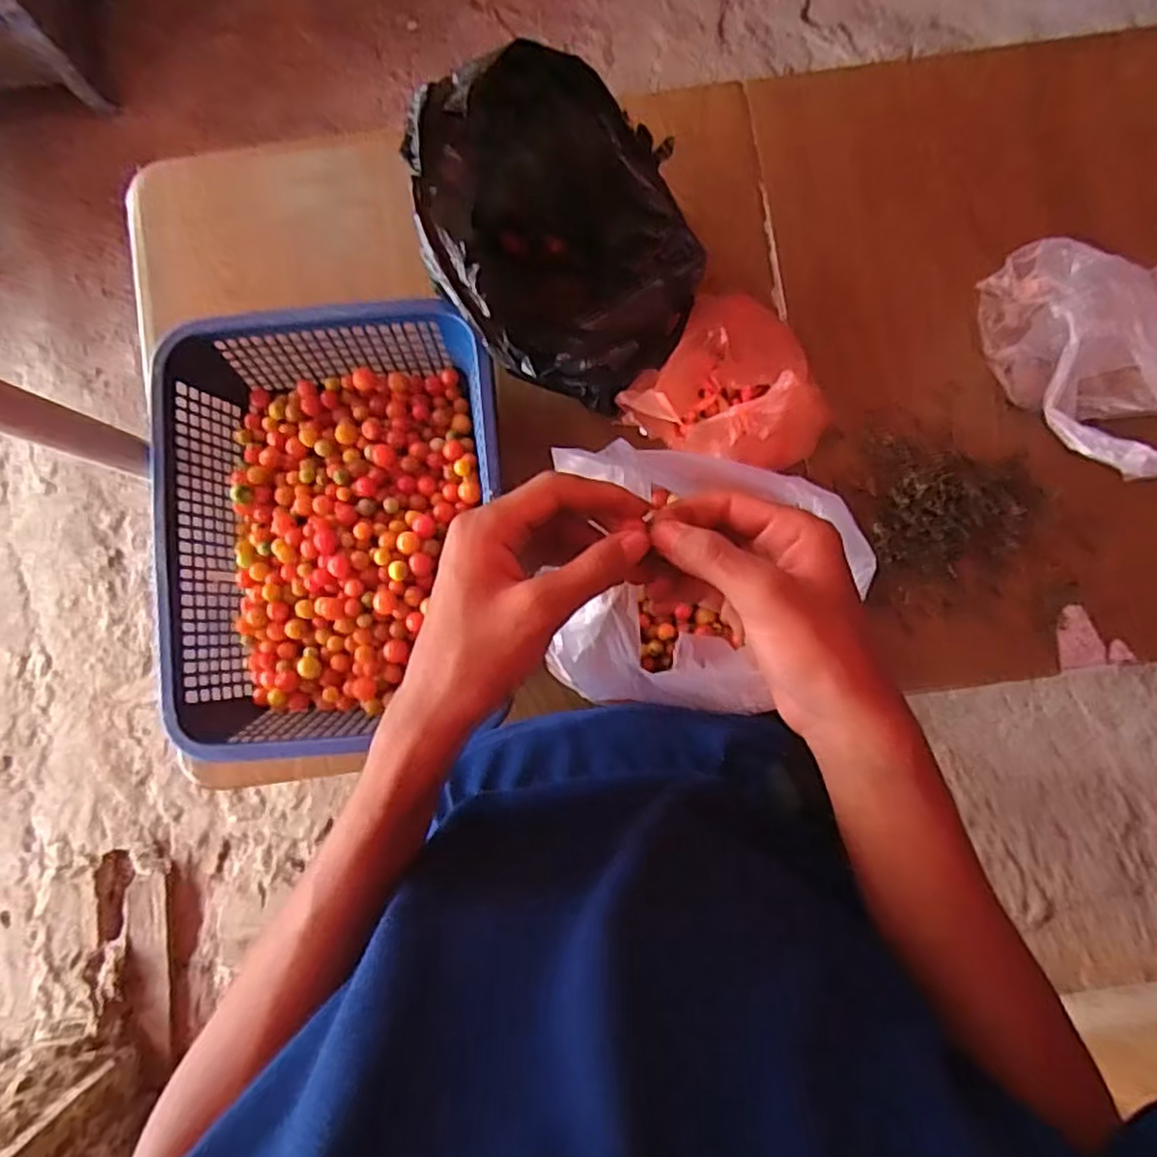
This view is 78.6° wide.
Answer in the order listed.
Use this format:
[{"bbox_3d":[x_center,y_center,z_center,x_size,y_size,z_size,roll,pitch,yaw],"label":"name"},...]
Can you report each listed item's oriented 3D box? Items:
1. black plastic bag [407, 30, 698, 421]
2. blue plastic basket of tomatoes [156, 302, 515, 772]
[{"bbox_3d":[-0.015,-0.269,0.592,0.199,0.188,0.230,-18,84,-2],"label":"black plastic bag"},{"bbox_3d":[-0.201,-0.049,0.601,0.267,0.084,0.332,-5,83,-1],"label":"blue plastic basket of tomatoes"}]

